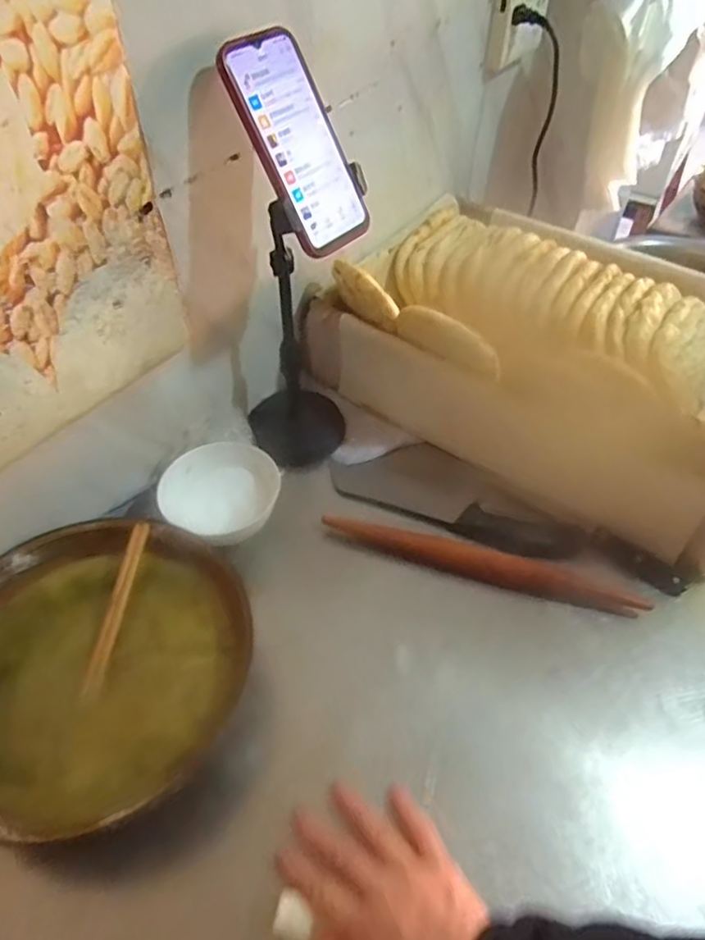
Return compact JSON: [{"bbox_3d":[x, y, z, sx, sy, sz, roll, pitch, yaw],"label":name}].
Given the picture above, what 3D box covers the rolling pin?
[{"bbox_3d":[0.120,0.093,0.628,0.308,0.022,0.029,15,50,11],"label":"rolling pin"}]

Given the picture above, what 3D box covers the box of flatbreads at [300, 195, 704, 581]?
[{"bbox_3d":[0.241,-0.154,0.739,0.488,0.153,0.344,34,57,25],"label":"box of flatbreads"}]

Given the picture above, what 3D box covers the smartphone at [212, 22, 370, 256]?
[{"bbox_3d":[-0.043,-0.262,0.526,0.076,0.165,0.012,-40,24,-30],"label":"smartphone"}]

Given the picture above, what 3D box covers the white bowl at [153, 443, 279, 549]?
[{"bbox_3d":[-0.131,0.031,0.656,0.114,0.052,0.123,1,49,-1],"label":"white bowl"}]

